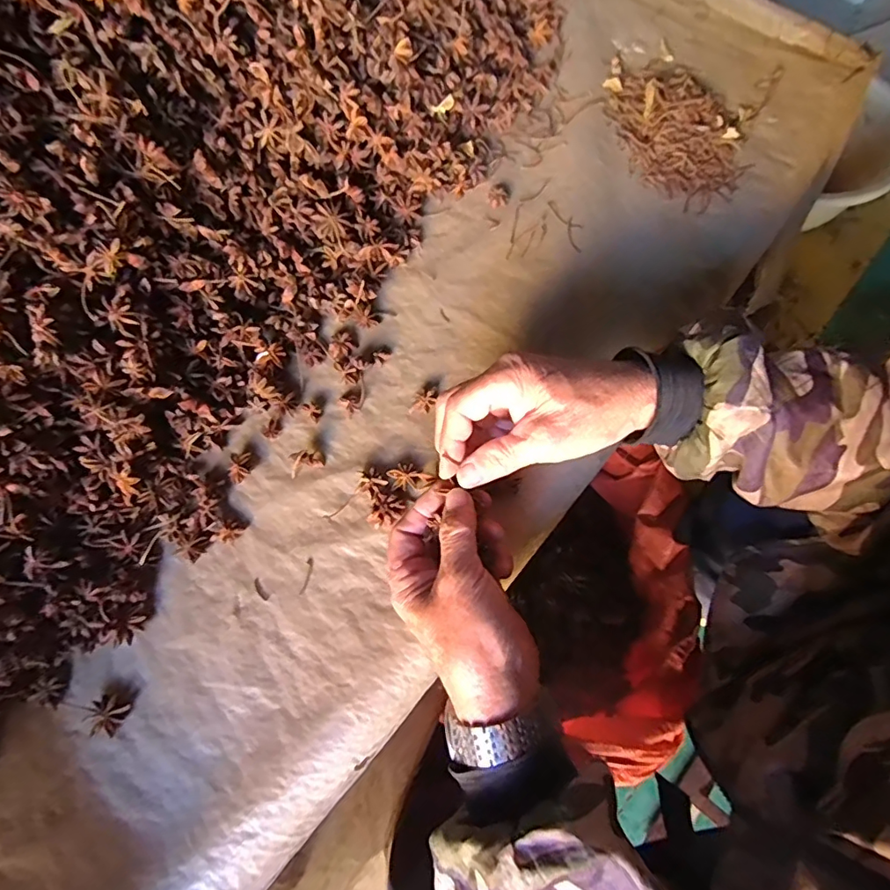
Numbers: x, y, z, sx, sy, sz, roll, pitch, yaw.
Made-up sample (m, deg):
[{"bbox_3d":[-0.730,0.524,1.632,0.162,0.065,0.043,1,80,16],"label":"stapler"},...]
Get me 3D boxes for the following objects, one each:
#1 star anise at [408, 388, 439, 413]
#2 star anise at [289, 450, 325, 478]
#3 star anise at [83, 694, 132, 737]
[{"bbox_3d":[-0.017,-0.035,0.420,0.018,0.010,0.022,19,73,6],"label":"star anise"},{"bbox_3d":[-0.110,0.013,0.407,0.026,0.015,0.015,-20,74,-7],"label":"star anise"},{"bbox_3d":[-0.231,0.184,0.353,0.025,0.004,0.025,22,74,6],"label":"star anise"}]

